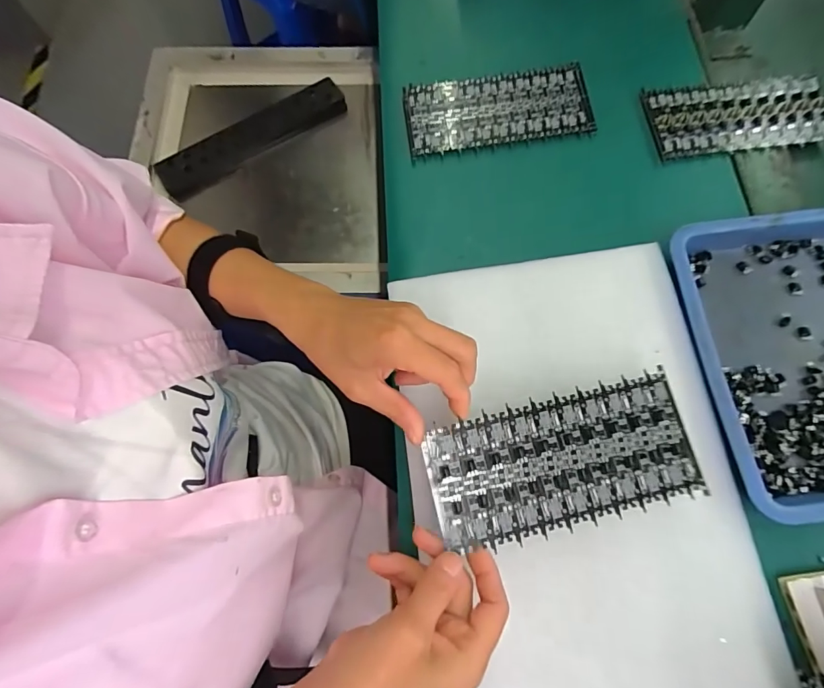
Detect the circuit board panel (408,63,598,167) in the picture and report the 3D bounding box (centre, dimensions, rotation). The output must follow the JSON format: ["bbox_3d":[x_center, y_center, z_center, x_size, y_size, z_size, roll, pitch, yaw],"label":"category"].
[{"bbox_3d":[0.079,-0.218,0.416,0.169,0.010,0.077,-8,72,-3],"label":"circuit board panel"}]

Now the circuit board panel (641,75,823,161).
[{"bbox_3d":[0.295,-0.206,0.402,0.159,0.007,0.071,-5,72,-2],"label":"circuit board panel"}]

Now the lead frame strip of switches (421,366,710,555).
[{"bbox_3d":[0.092,0.072,0.274,0.162,0.008,0.079,-13,73,-5],"label":"lead frame strip of switches"}]

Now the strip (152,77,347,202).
[{"bbox_3d":[-0.230,-0.302,0.651,0.283,0.035,0.055,-33,75,-10],"label":"strip"}]

